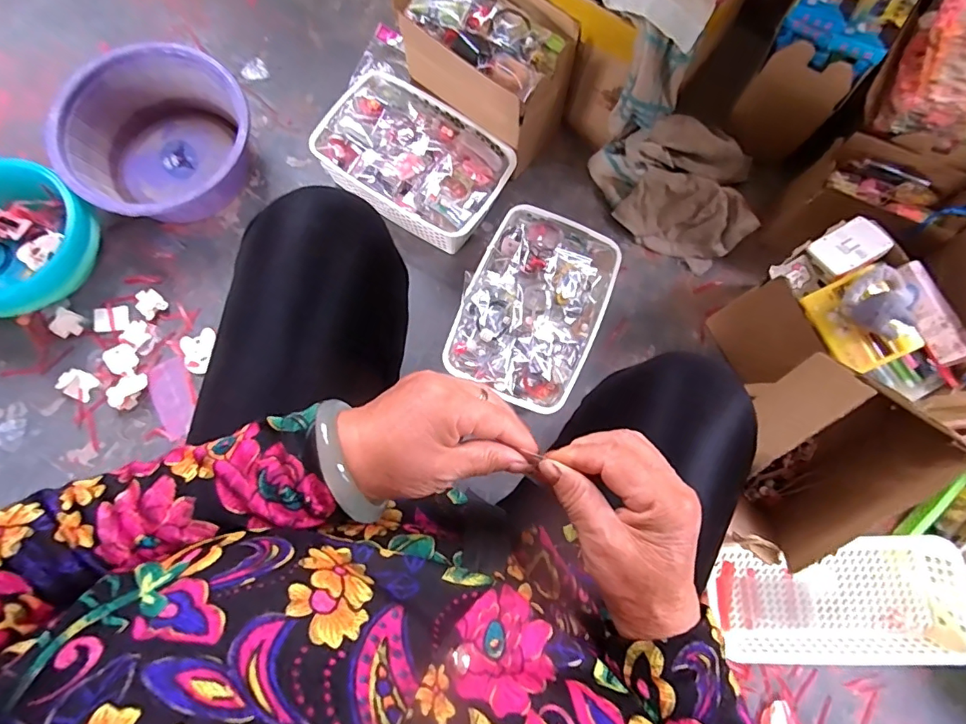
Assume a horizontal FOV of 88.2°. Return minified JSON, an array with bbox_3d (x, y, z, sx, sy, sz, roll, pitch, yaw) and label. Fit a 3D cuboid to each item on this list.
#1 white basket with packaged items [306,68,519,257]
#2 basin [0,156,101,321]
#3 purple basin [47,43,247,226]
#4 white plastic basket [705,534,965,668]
[{"bbox_3d":[-0.108,-0.326,0.825,0.292,0.097,0.199,31,79,5],"label":"white basket with packaged items"},{"bbox_3d":[-0.704,-0.179,0.761,0.208,0.110,0.216,0,78,-1],"label":"basin"},{"bbox_3d":[-0.509,-0.349,0.801,0.263,0.117,0.273,0,78,-1],"label":"purple basin"},{"bbox_3d":[0.423,0.278,0.583,0.270,0.053,0.134,-9,78,10],"label":"white plastic basket"}]

